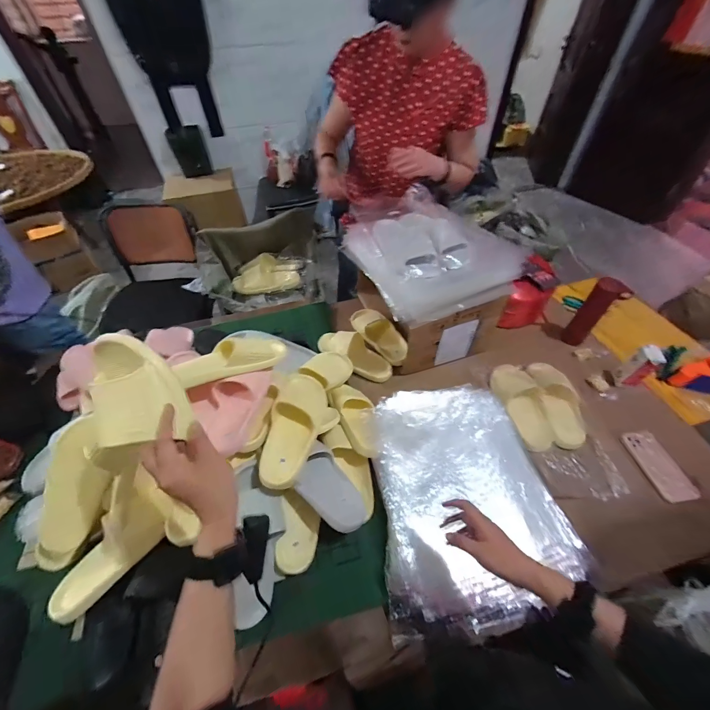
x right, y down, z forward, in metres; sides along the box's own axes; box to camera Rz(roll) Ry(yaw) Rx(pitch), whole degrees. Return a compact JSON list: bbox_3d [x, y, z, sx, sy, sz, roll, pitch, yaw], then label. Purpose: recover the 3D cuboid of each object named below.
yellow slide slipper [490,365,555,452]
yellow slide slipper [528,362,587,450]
[{"bbox_3d":[0.444,0.118,0.851,0.103,0.074,0.250,-1,50,0],"label":"yellow slide slipper"},{"bbox_3d":[0.534,0.112,0.853,0.090,0.058,0.260,4,50,4],"label":"yellow slide slipper"}]

